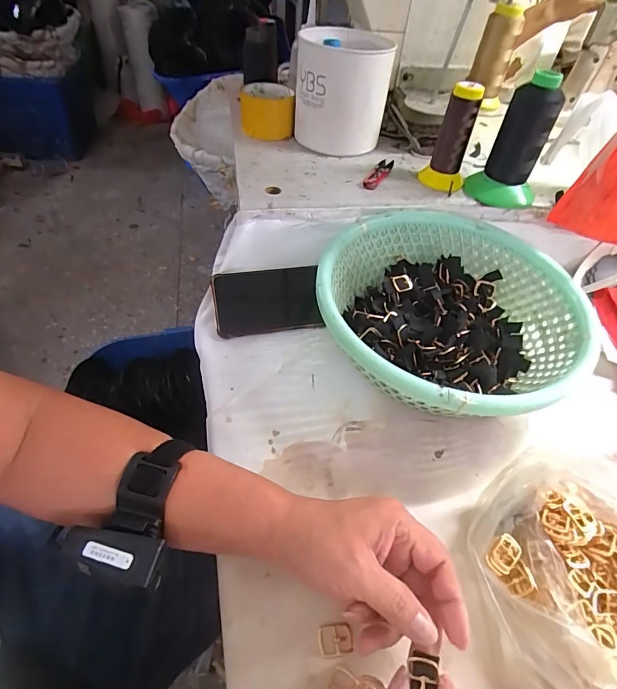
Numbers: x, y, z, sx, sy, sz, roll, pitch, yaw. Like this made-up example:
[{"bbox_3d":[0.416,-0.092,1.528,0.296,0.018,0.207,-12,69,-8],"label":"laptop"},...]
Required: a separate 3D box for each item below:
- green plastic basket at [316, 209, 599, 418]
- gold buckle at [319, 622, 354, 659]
[{"bbox_3d":[0.136,-0.027,0.428,0.256,0.092,0.255,3,49,-3],"label":"green plastic basket"},{"bbox_3d":[0.019,0.204,0.282,0.024,0.004,0.019,-1,50,-6],"label":"gold buckle"}]

